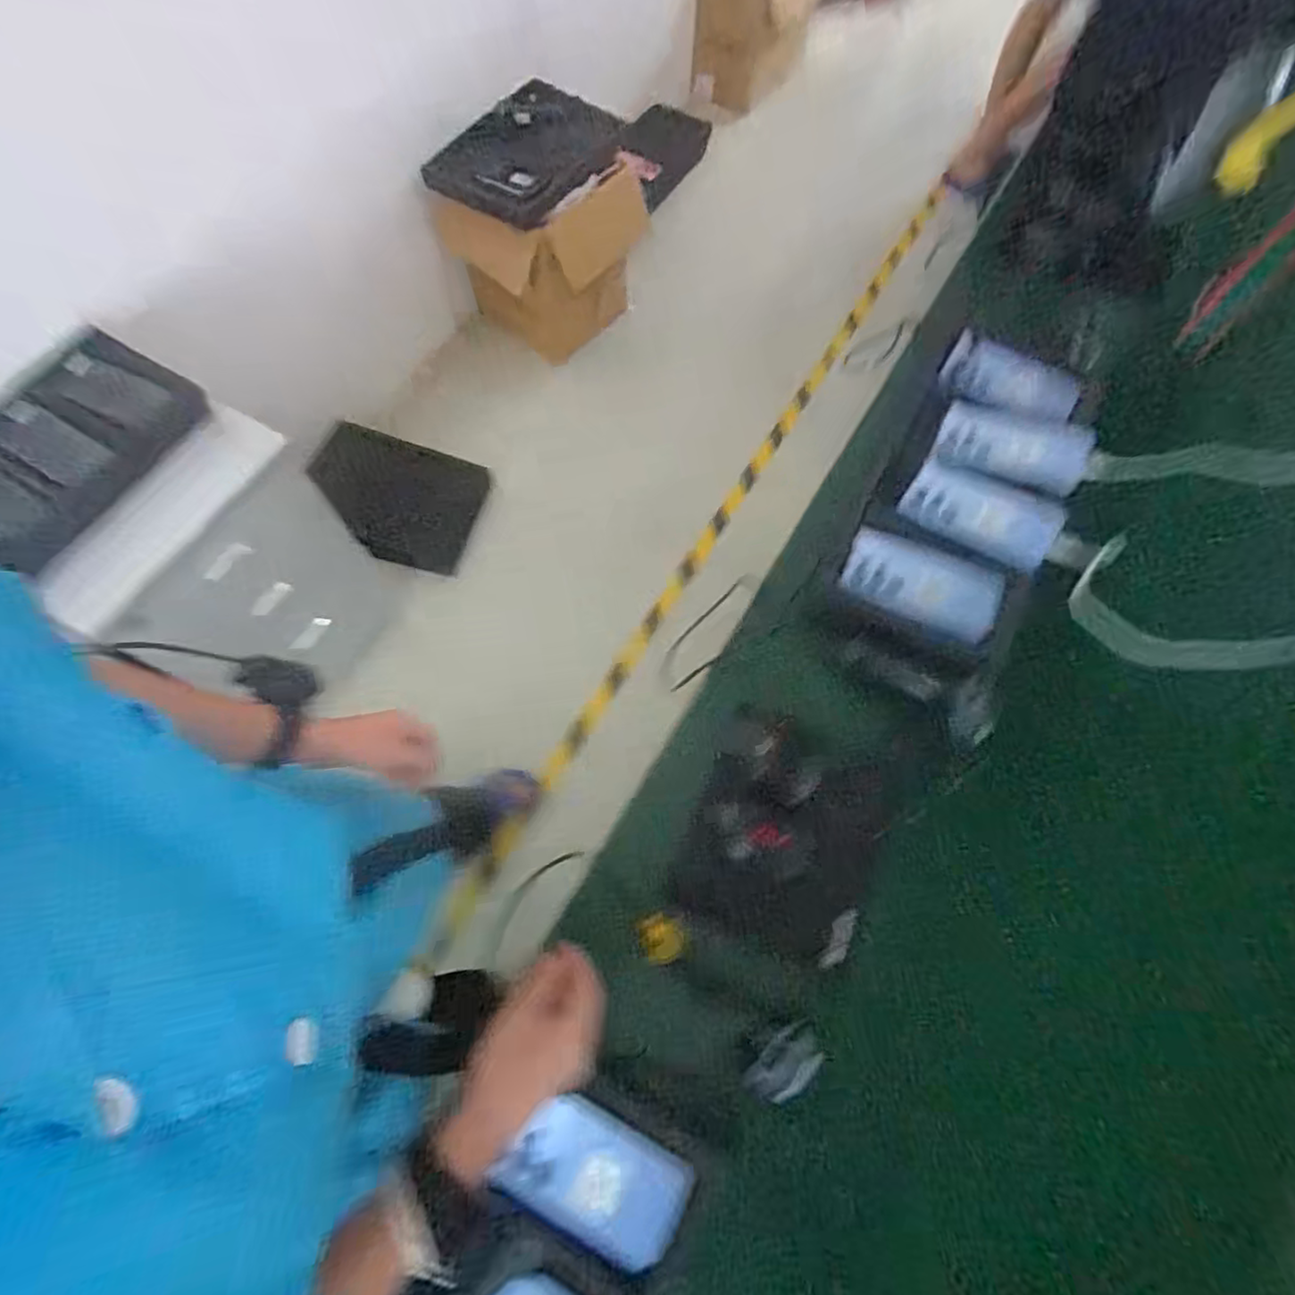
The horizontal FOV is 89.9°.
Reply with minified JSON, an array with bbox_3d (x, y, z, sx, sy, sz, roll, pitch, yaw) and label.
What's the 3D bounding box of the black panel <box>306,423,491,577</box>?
[{"bbox_3d":[-0.594,-0.350,1.549,0.368,0.022,0.282,15,83,-17],"label":"black panel"}]

